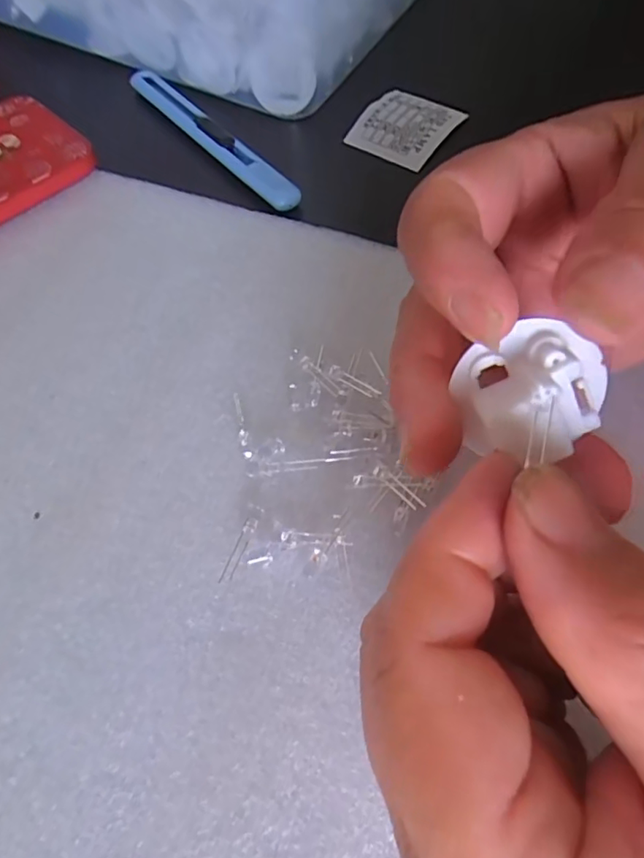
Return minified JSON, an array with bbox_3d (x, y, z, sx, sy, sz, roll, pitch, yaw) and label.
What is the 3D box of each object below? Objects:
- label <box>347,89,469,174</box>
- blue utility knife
[{"bbox_3d":[0.042,-0.152,0.276,0.043,0.005,0.050,31,68,15],"label":"label"},{"bbox_3d":[-0.055,-0.145,0.270,0.013,0.008,0.131,-36,66,-17],"label":"blue utility knife"}]

